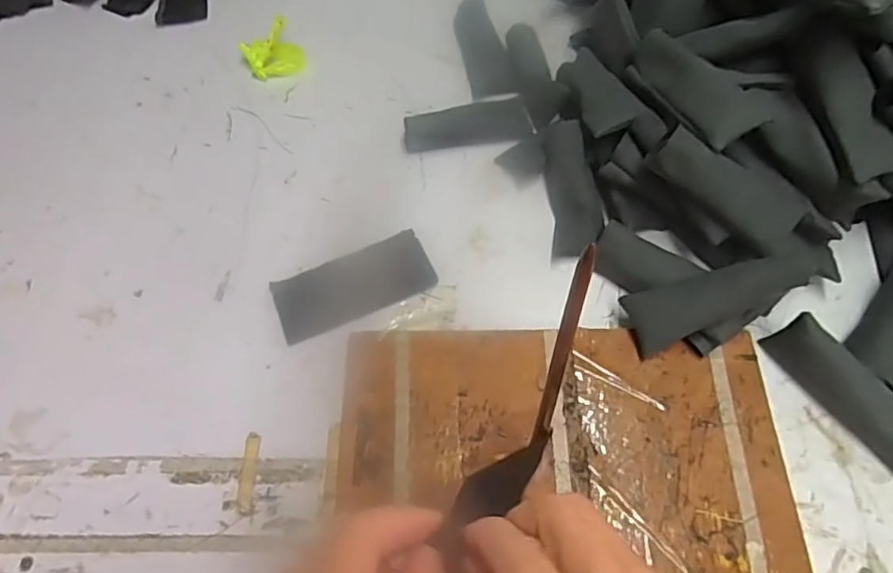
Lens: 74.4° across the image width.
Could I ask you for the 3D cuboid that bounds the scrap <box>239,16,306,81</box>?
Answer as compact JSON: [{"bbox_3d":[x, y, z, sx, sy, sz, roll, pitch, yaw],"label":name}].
[{"bbox_3d":[-0.158,-0.215,0.533,0.053,0.035,0.040,-21,63,-9],"label":"scrap"}]

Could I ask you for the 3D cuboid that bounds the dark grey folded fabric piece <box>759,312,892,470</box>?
[{"bbox_3d":[0.256,0.062,0.370,0.033,0.034,0.104,-33,65,-15],"label":"dark grey folded fabric piece"}]

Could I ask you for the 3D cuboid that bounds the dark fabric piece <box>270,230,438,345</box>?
[{"bbox_3d":[-0.067,-0.001,0.431,0.114,0.005,0.053,-24,63,-10],"label":"dark fabric piece"}]

